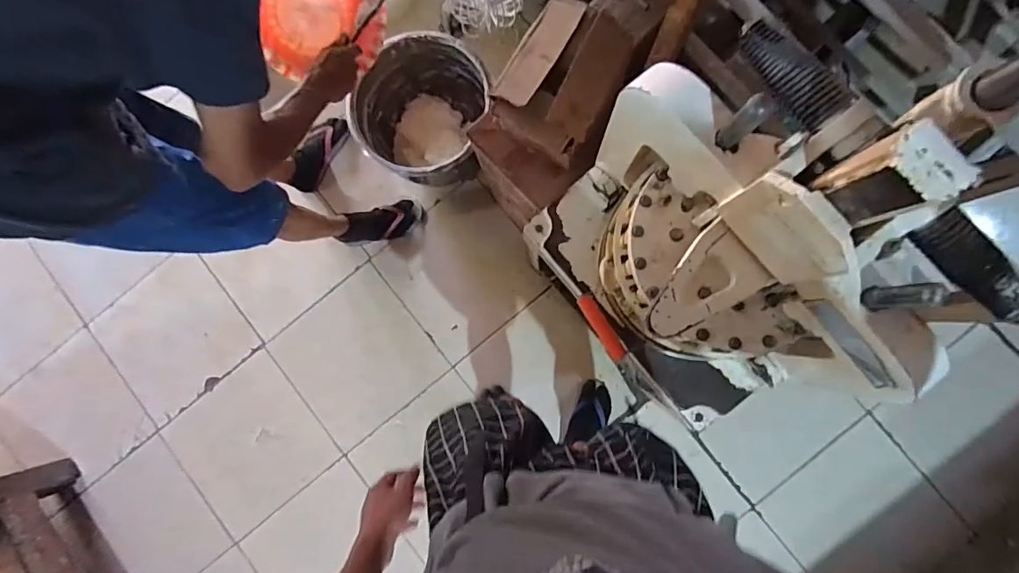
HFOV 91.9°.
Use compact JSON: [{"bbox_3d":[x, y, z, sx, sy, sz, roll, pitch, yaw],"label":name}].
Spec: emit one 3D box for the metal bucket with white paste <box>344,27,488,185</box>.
[{"bbox_3d":[-0.212,-0.436,1.302,0.304,0.293,0.337,12,87,5],"label":"metal bucket with white paste"}]

